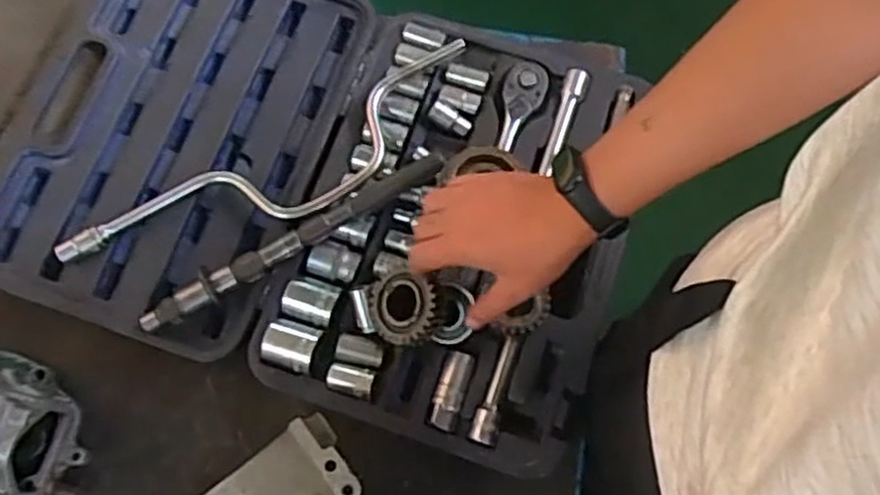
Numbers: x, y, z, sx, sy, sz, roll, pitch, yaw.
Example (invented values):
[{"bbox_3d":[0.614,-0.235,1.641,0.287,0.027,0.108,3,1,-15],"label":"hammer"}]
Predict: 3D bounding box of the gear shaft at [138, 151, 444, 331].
[{"bbox_3d":[-0.126,-0.009,0.652,0.284,0.030,0.025,-29,75,-11],"label":"gear shaft"}]

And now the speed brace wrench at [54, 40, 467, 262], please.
[{"bbox_3d":[-0.143,-0.066,0.687,0.409,0.044,0.098,-28,75,-11],"label":"speed brace wrench"}]

